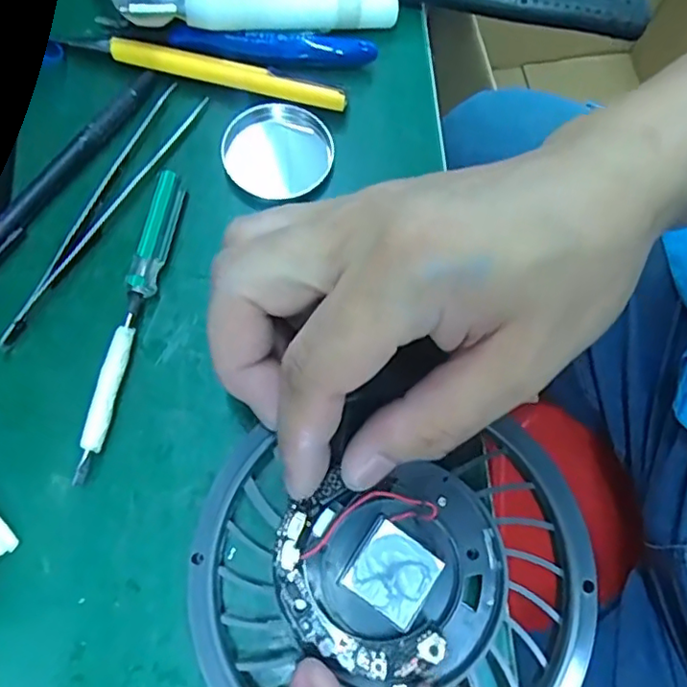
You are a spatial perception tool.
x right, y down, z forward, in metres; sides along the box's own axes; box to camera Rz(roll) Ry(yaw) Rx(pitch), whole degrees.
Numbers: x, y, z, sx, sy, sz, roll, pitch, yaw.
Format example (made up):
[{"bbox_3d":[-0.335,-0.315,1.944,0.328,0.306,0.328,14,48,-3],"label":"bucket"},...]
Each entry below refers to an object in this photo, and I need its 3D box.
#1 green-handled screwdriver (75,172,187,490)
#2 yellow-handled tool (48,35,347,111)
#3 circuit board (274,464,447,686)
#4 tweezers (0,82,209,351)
[{"bbox_3d":[-0.083,-0.010,0.235,0.009,0.013,0.126,11,73,1],"label":"green-handled screwdriver"},{"bbox_3d":[-0.064,-0.122,0.266,0.131,0.013,0.012,15,73,3],"label":"yellow-handled tool"},{"bbox_3d":[0.001,0.085,0.202,0.039,0.008,0.070,-33,77,-11],"label":"circuit board"},{"bbox_3d":[-0.103,-0.058,0.251,0.018,0.008,0.134,30,75,7],"label":"tweezers"}]

